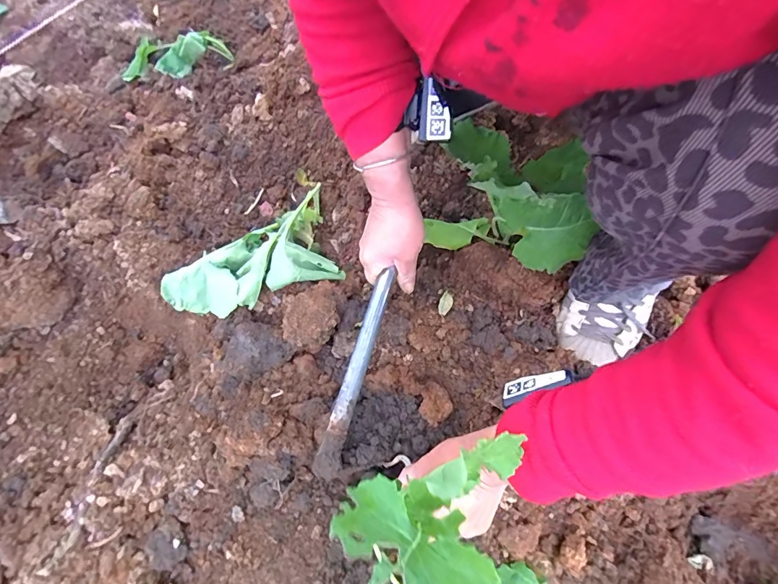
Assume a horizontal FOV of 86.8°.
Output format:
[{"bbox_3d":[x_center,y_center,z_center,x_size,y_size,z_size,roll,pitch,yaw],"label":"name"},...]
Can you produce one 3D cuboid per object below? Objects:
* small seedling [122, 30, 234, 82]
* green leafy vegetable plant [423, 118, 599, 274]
[{"bbox_3d":[-0.401,-0.437,0.761,0.195,0.049,0.101,-14,63,-7],"label":"small seedling"},{"bbox_3d":[0.145,-0.096,0.490,0.187,0.145,0.122,36,68,17],"label":"green leafy vegetable plant"}]

